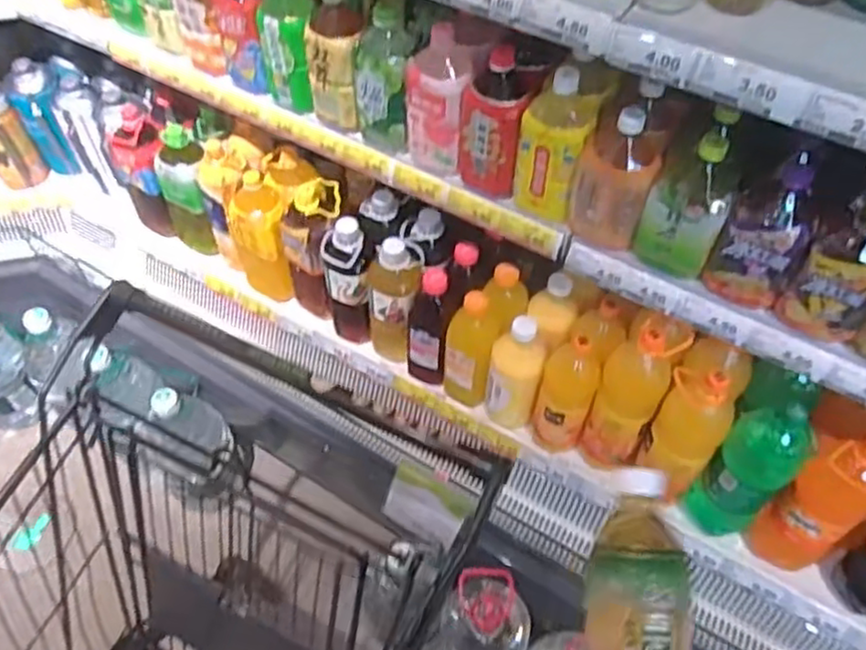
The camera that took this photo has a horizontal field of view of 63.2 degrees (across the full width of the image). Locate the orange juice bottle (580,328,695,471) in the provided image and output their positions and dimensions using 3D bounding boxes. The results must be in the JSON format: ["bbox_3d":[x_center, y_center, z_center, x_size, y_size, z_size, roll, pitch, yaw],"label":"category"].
[{"bbox_3d":[0.305,0.117,1.100,0.092,0.291,0.102,21,55,14],"label":"orange juice bottle"}]

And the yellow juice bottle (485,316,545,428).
[{"bbox_3d":[0.137,0.084,1.178,0.090,0.223,0.072,9,53,6],"label":"yellow juice bottle"}]

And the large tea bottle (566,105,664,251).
[{"bbox_3d":[0.236,-0.193,0.916,0.097,0.188,0.077,13,53,9],"label":"large tea bottle"}]

